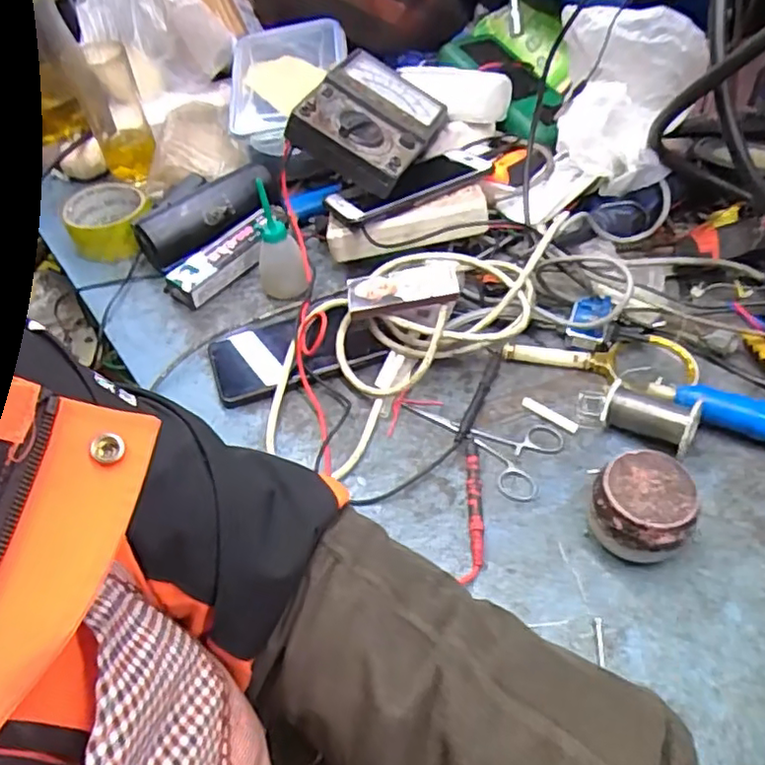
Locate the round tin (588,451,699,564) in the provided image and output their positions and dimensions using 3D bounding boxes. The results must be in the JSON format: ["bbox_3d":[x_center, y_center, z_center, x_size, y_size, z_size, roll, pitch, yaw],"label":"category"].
[{"bbox_3d":[0.165,0.083,0.412,0.059,0.055,0.056,16,52,18],"label":"round tin"}]

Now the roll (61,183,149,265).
[{"bbox_3d":[-0.286,-0.171,0.668,0.082,0.046,0.090,-2,48,3],"label":"roll"}]

